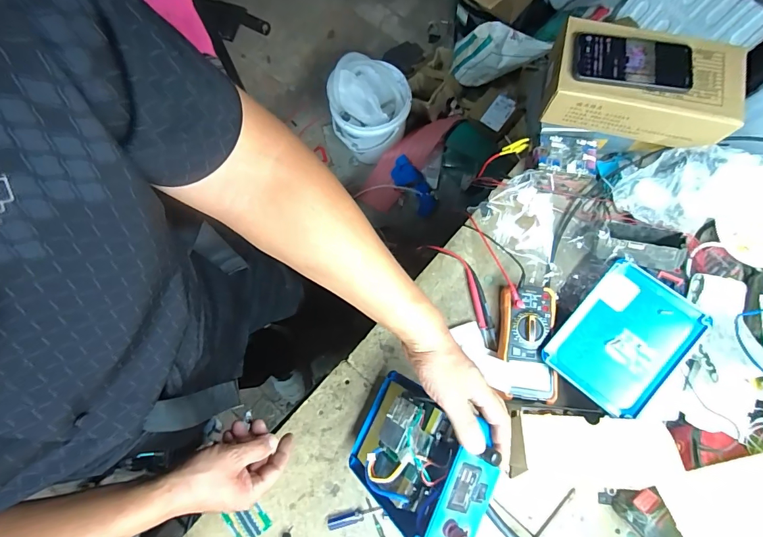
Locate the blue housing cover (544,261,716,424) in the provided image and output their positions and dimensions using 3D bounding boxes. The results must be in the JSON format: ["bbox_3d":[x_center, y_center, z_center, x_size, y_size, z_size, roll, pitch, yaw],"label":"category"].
[{"bbox_3d":[0.354,0.105,0.571,0.152,0.034,0.197,41,81,10],"label":"blue housing cover"}]

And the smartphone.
[{"bbox_3d":[0.360,-0.296,0.564,0.162,0.011,0.079,8,77,4],"label":"smartphone"}]

